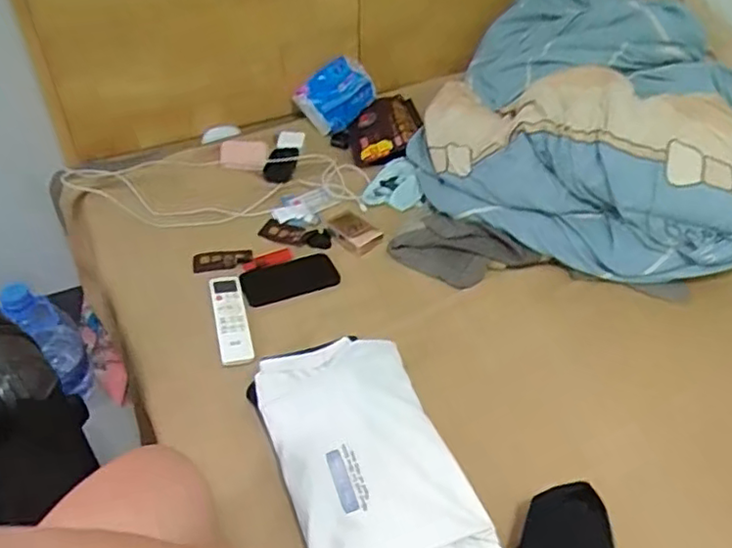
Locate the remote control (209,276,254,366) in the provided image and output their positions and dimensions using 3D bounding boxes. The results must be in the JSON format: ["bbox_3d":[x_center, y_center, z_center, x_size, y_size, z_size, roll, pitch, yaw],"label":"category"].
[{"bbox_3d":[-0.190,0.062,0.885,0.044,0.024,0.167,-11,43,-12],"label":"remote control"}]

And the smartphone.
[{"bbox_3d":[-0.113,0.005,0.938,0.139,0.013,0.076,-15,44,-17],"label":"smartphone"}]

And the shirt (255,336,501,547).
[{"bbox_3d":[-0.002,0.195,0.704,0.185,0.037,0.294,-15,44,-16],"label":"shirt"}]

